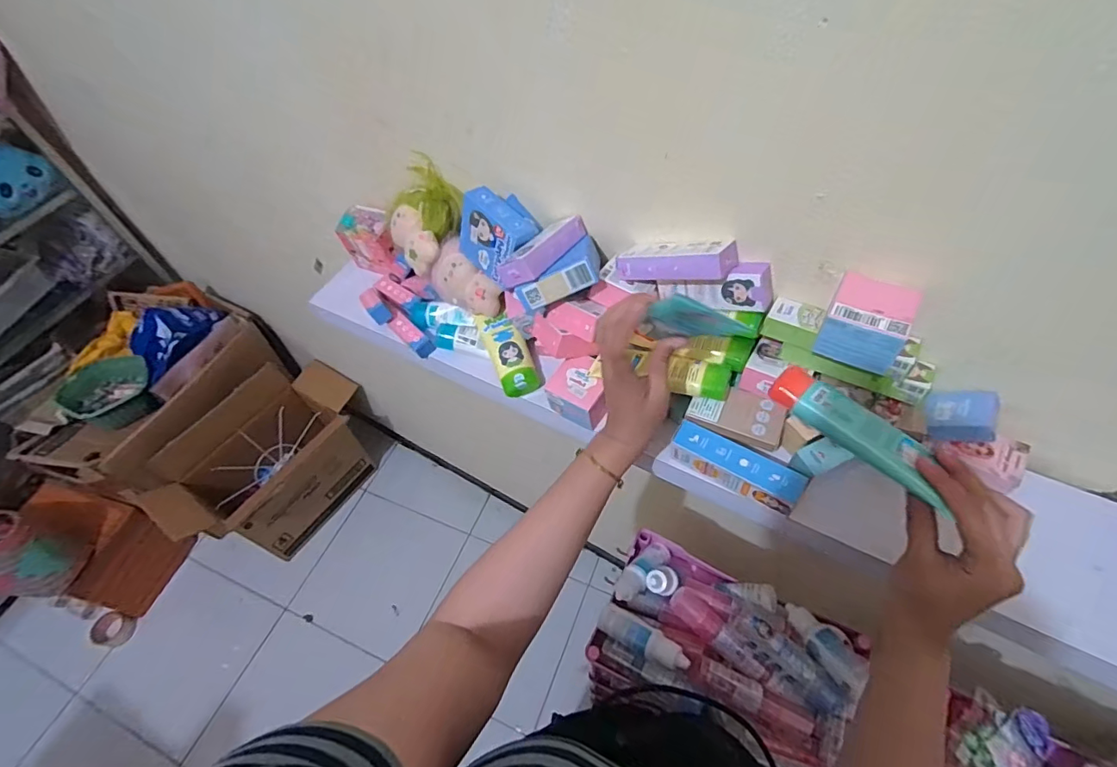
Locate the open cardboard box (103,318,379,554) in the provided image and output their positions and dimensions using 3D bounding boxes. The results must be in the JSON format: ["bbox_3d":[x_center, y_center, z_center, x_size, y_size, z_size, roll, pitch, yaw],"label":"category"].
[{"bbox_3d":[-0.819,0.193,1.424,0.317,0.446,0.537,26,59,19],"label":"open cardboard box"}]

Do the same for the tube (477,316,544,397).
[{"bbox_3d":[-0.061,-0.042,0.629,0.047,0.027,0.122,-18,56,-11],"label":"tube"}]

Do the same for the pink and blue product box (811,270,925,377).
[{"bbox_3d":[0.264,-0.053,0.437,0.061,0.046,0.064,25,59,18],"label":"pink and blue product box"}]

